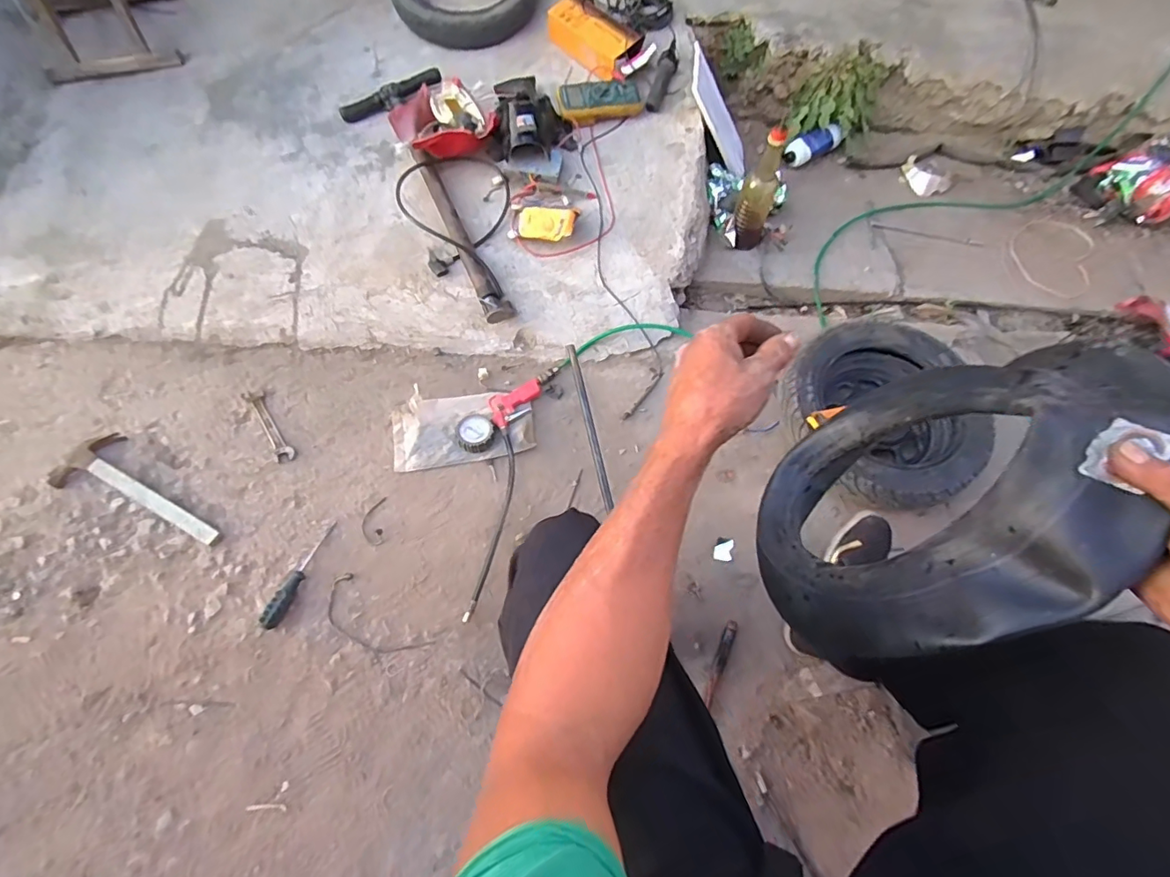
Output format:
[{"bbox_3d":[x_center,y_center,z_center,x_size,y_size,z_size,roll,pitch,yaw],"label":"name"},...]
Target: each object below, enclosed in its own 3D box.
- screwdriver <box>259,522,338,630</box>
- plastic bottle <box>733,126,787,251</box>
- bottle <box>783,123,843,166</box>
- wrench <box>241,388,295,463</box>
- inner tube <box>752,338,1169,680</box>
[{"bbox_3d":[-0.471,0.221,0.865,0.025,0.021,0.185,14,54,9],"label":"screwdriver"},{"bbox_3d":[0.376,-0.525,1.120,0.078,0.261,0.068,19,65,5],"label":"plastic bottle"},{"bbox_3d":[0.601,-0.776,1.372,0.159,0.052,0.064,-31,70,-16],"label":"bottle"},{"bbox_3d":[-0.594,-0.026,0.979,0.035,0.007,0.180,-34,72,-17],"label":"wrench"},{"bbox_3d":[0.304,0.052,0.505,0.071,0.359,0.324,37,89,-9],"label":"inner tube"}]

